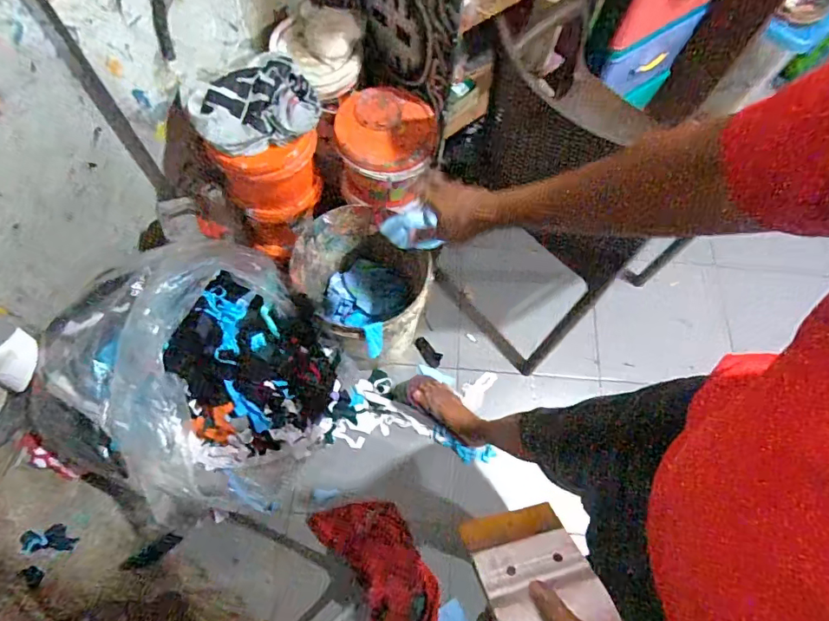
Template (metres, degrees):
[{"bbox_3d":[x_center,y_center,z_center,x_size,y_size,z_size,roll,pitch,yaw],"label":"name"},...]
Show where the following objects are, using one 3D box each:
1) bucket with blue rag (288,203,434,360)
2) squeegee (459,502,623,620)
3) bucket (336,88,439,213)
[{"bbox_3d":[-0.131,-0.031,1.248,0.322,0.349,0.348,1,67,-3],"label":"bucket with blue rag"},{"bbox_3d":[0.106,0.232,0.434,0.095,0.011,0.132,-11,27,-10],"label":"squeegee"},{"bbox_3d":[-0.063,-0.358,1.107,0.206,0.174,0.225,1,67,-3],"label":"bucket"}]

